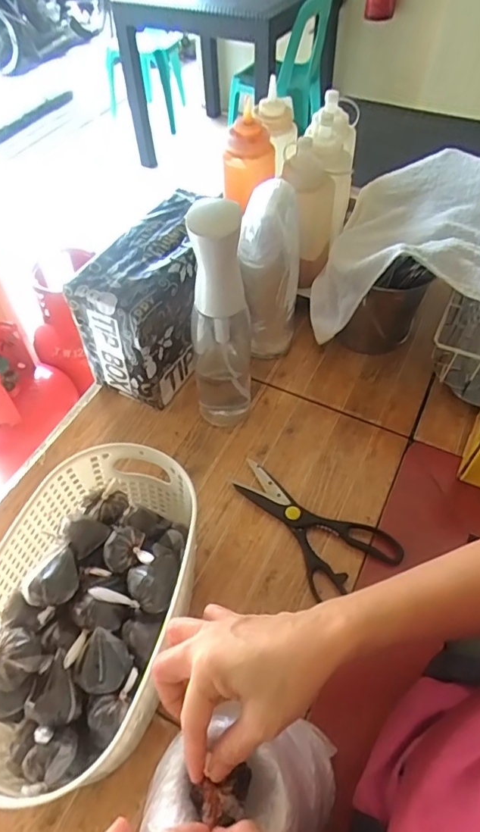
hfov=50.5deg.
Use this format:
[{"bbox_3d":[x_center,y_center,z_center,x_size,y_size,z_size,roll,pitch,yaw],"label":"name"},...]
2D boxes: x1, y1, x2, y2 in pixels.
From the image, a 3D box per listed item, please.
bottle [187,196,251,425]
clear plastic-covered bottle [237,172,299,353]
[{"bbox_3d":[-0.021,-0.098,0.558,0.067,0.283,0.055,-2,52,-1],"label":"bottle"},{"bbox_3d":[0.039,-0.170,0.643,0.069,0.216,0.090,11,53,9],"label":"clear plastic-covered bottle"}]

